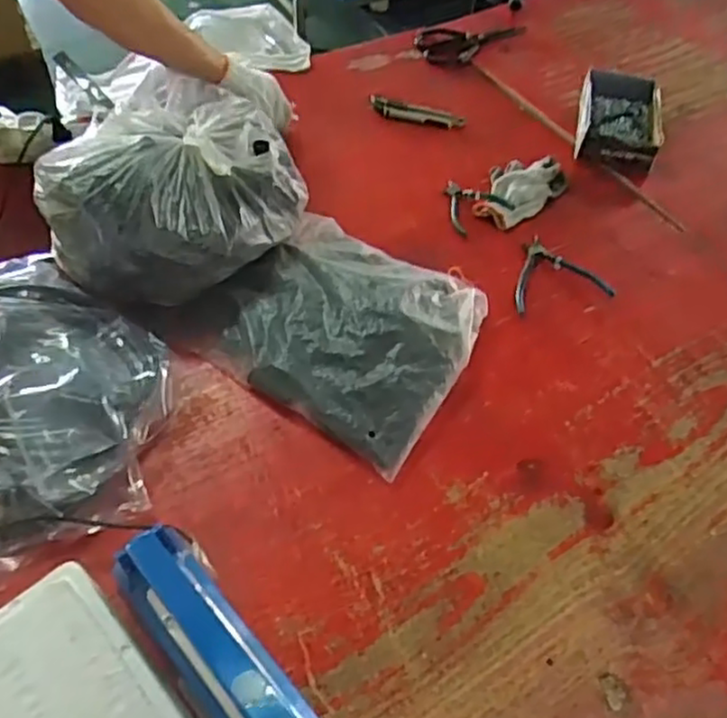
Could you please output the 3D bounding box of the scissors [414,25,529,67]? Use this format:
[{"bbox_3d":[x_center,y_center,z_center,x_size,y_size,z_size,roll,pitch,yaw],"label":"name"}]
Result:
[{"bbox_3d":[0.210,-0.606,1.325,0.212,0.012,0.118,-9,54,-10],"label":"scissors"}]

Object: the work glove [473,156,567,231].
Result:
[{"bbox_3d":[0.237,-0.264,1.059,0.104,0.031,0.167,36,59,22],"label":"work glove"}]

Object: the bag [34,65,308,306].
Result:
[{"bbox_3d":[-0.250,-0.224,0.917,0.330,0.153,0.280,-35,62,-26],"label":"bag"}]

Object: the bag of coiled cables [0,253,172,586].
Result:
[{"bbox_3d":[-0.388,0.061,0.748,0.349,0.081,0.356,31,57,19],"label":"bag of coiled cables"}]

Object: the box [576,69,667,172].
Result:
[{"bbox_3d":[0.422,-0.391,1.148,0.129,0.049,0.225,12,53,5],"label":"box"}]

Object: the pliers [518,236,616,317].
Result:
[{"bbox_3d":[0.260,-0.127,0.959,0.124,0.021,0.132,-6,54,-8],"label":"pliers"}]

